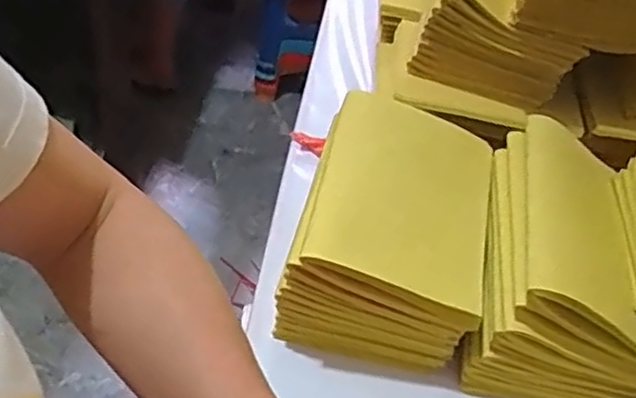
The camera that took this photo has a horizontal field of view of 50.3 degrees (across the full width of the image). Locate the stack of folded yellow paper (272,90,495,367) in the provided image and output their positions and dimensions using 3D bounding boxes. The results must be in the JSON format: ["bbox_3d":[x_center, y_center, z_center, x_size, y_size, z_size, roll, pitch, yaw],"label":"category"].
[{"bbox_3d":[0.054,0.013,0.462,0.117,0.090,0.176,16,60,9],"label":"stack of folded yellow paper"}]

